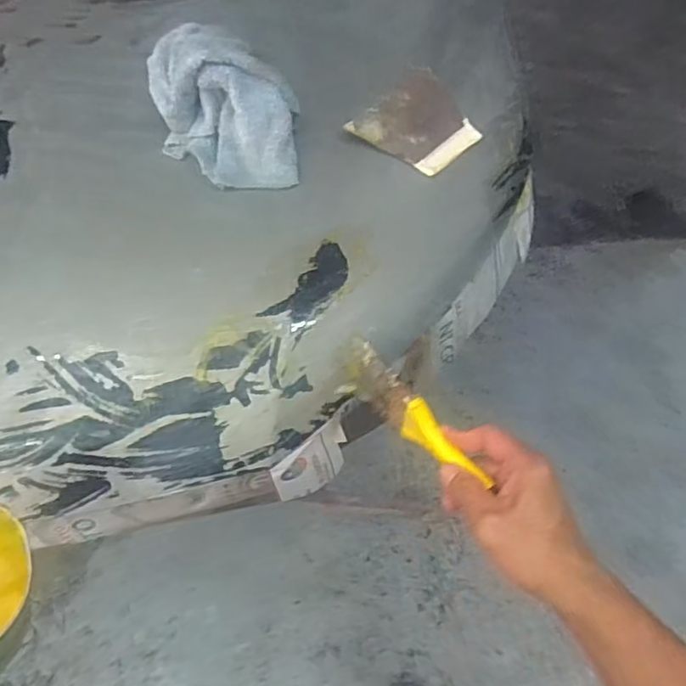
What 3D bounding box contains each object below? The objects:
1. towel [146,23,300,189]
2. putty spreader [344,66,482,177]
[{"bbox_3d":[-0.118,-0.243,0.593,0.135,0.086,0.176,-13,60,-8],"label":"towel"},{"bbox_3d":[0.087,-0.240,0.658,0.111,0.009,0.133,37,64,7],"label":"putty spreader"}]

